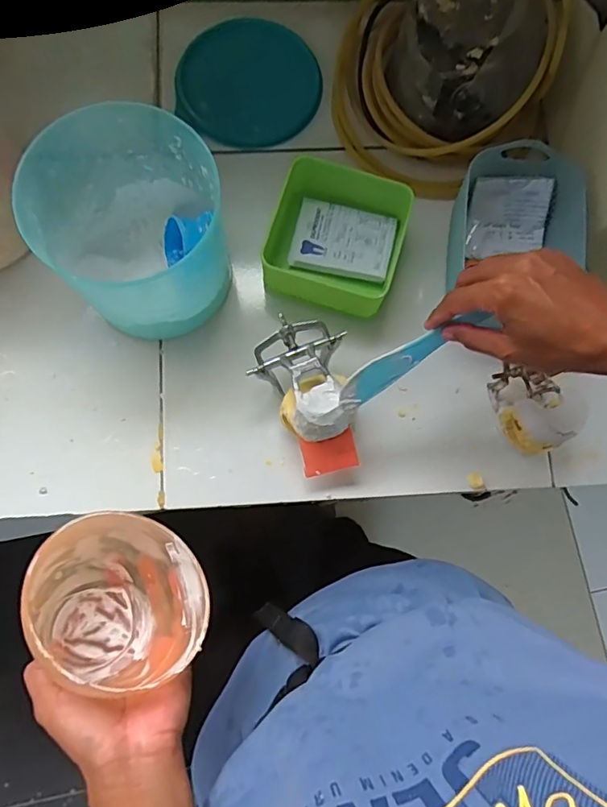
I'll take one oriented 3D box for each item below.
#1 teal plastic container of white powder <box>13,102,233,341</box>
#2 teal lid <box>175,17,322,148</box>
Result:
[{"bbox_3d":[-0.154,-0.158,0.491,0.153,0.150,0.153,-8,79,-3],"label":"teal plastic container of white powder"},{"bbox_3d":[-0.064,-0.378,0.605,0.162,0.014,0.152,-3,79,-2],"label":"teal lid"}]

